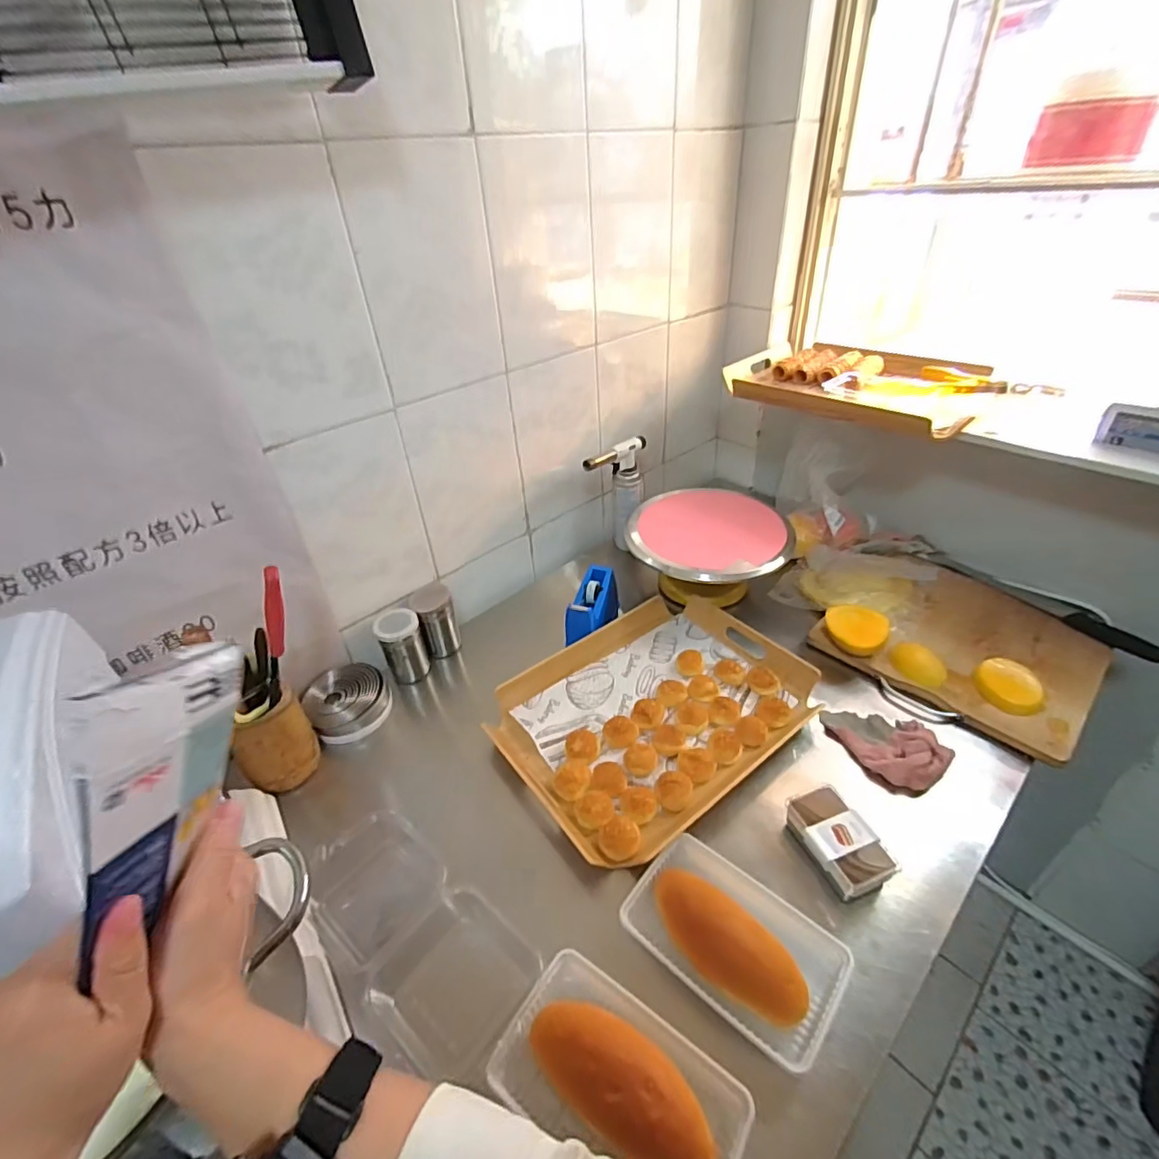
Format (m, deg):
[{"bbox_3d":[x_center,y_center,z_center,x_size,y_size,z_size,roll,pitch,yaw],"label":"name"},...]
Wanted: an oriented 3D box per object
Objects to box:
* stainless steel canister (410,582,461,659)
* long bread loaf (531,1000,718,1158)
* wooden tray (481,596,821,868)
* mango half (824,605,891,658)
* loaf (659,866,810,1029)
[{"bbox_3d":[-0.244,0.072,0.964,0.074,0.121,0.064,-20,39,-20],"label":"stainless steel canister"},{"bbox_3d":[0.037,0.432,0.476,0.174,0.048,0.077,22,44,31],"label":"long bread loaf"},{"bbox_3d":[0.106,0.187,0.830,0.439,0.039,0.332,-28,42,-28],"label":"wooden tray"},{"bbox_3d":[0.435,0.082,0.879,0.090,0.053,0.075,12,39,21],"label":"mango half"},{"bbox_3d":[0.147,0.362,0.557,0.167,0.047,0.073,26,46,35],"label":"loaf"}]

